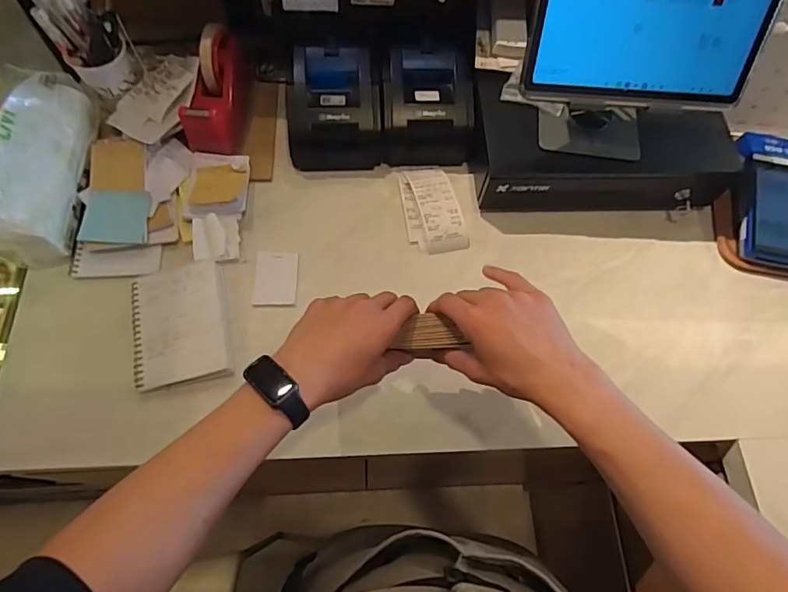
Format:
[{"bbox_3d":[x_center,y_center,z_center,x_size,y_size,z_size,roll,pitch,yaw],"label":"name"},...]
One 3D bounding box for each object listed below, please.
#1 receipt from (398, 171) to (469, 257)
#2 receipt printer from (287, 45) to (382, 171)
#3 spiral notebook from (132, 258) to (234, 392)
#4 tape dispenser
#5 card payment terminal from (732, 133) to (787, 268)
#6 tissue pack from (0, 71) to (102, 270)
[{"bbox_3d":[0.054,-0.123,0.687,0.078,0.021,0.133,-9,67,-4],"label":"receipt"},{"bbox_3d":[-0.082,-0.259,0.693,0.123,0.095,0.131,-1,66,-4],"label":"receipt printer"},{"bbox_3d":[-0.256,0.031,0.596,0.111,0.014,0.143,-10,67,-8],"label":"spiral notebook"},{"bbox_3d":[-0.249,-0.288,0.697,0.056,0.121,0.171,3,66,-2],"label":"tape dispenser"},{"bbox_3d":[0.521,-0.130,0.694,0.093,0.062,0.188,16,66,4],"label":"card payment terminal"},{"bbox_3d":[-0.448,-0.174,0.626,0.074,0.125,0.243,-14,62,25],"label":"tissue pack"}]

